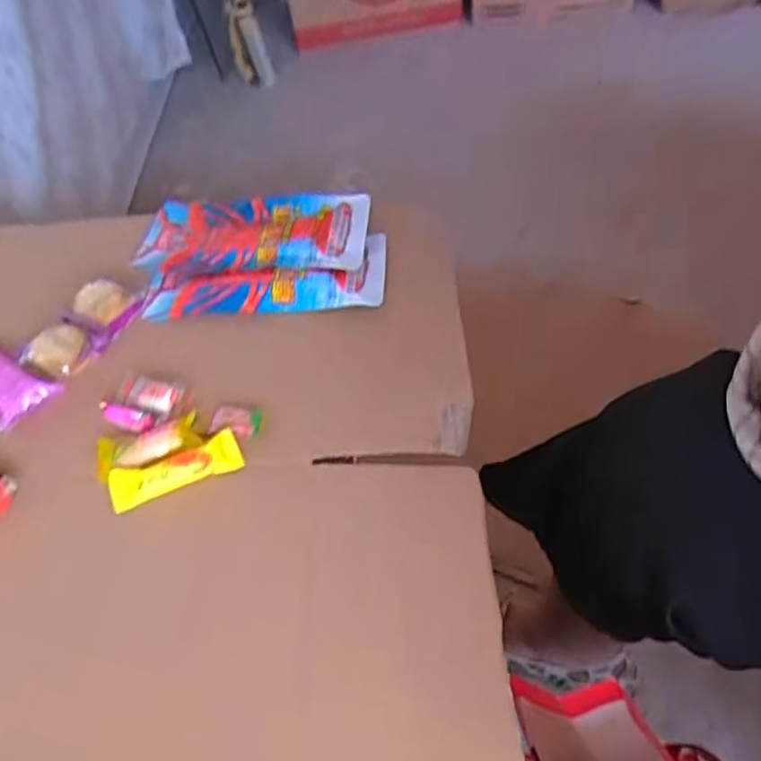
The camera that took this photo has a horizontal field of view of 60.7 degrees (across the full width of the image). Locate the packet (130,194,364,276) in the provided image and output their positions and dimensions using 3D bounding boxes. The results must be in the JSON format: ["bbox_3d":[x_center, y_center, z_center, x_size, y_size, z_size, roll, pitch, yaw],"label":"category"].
[{"bbox_3d":[-0.111,-0.131,0.571,0.198,0.022,0.095,4,52,9],"label":"packet"}]

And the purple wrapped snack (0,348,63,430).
[{"bbox_3d":[-0.283,0.001,0.484,0.081,0.017,0.046,30,60,26],"label":"purple wrapped snack"}]

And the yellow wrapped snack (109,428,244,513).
[{"bbox_3d":[-0.135,0.058,0.428,0.084,0.008,0.031,-18,52,-9],"label":"yellow wrapped snack"}]

